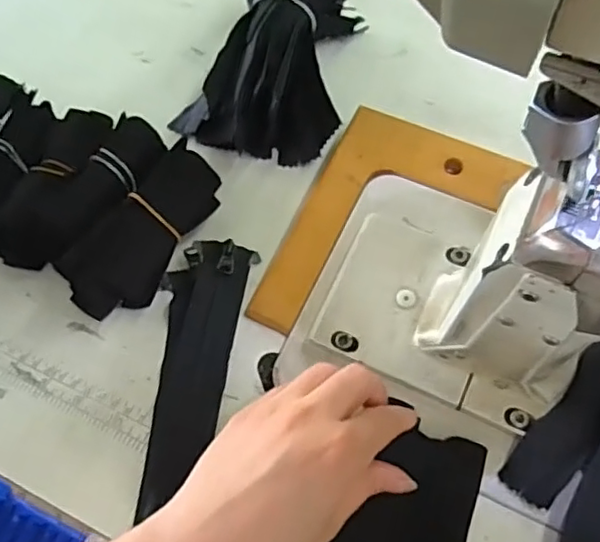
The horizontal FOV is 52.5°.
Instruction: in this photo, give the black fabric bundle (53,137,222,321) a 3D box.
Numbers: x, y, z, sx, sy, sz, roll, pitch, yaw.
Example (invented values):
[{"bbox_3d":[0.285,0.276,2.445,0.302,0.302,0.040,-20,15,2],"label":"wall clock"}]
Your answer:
[{"bbox_3d":[-0.104,-0.027,0.425,0.050,0.040,0.137,27,64,16],"label":"black fabric bundle"}]

